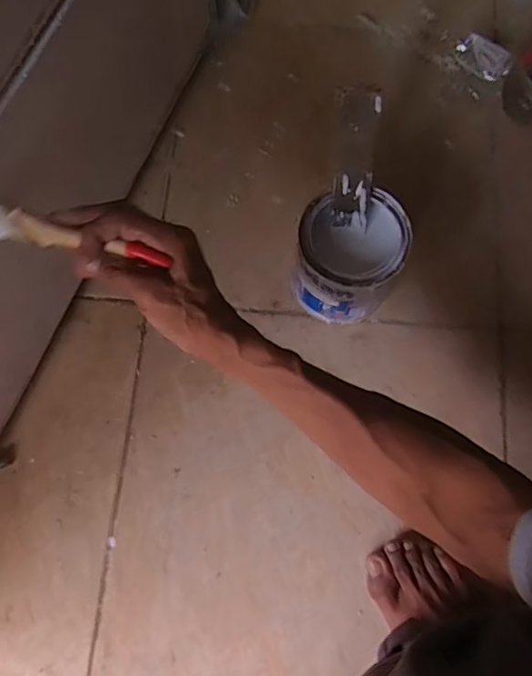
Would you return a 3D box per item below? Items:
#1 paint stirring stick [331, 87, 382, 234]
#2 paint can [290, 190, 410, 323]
[{"bbox_3d":[0.081,-0.159,0.477,0.036,0.125,0.008,-3,41,0],"label":"paint stirring stick"},{"bbox_3d":[0.084,-0.079,0.548,0.101,0.117,0.101,0,74,1],"label":"paint can"}]

